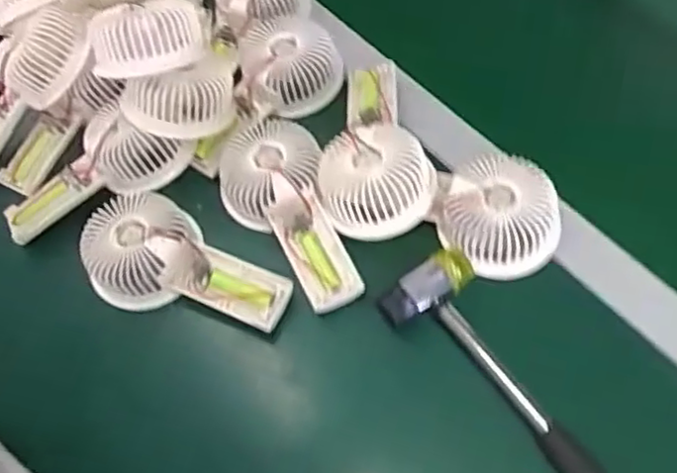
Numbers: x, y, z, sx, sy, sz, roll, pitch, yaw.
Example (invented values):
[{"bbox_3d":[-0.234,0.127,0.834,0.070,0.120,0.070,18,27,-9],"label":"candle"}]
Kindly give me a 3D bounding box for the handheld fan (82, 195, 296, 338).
[{"bbox_3d":[-0.109,0.017,0.499,0.159,0.044,0.085,11,63,10],"label":"handheld fan"}]

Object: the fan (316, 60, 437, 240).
[{"bbox_3d":[0.036,-0.076,0.518,0.086,0.049,0.169,9,63,9],"label":"fan"}]

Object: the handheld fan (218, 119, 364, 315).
[{"bbox_3d":[-0.041,-0.026,0.504,0.076,0.030,0.174,-23,62,-8],"label":"handheld fan"}]

